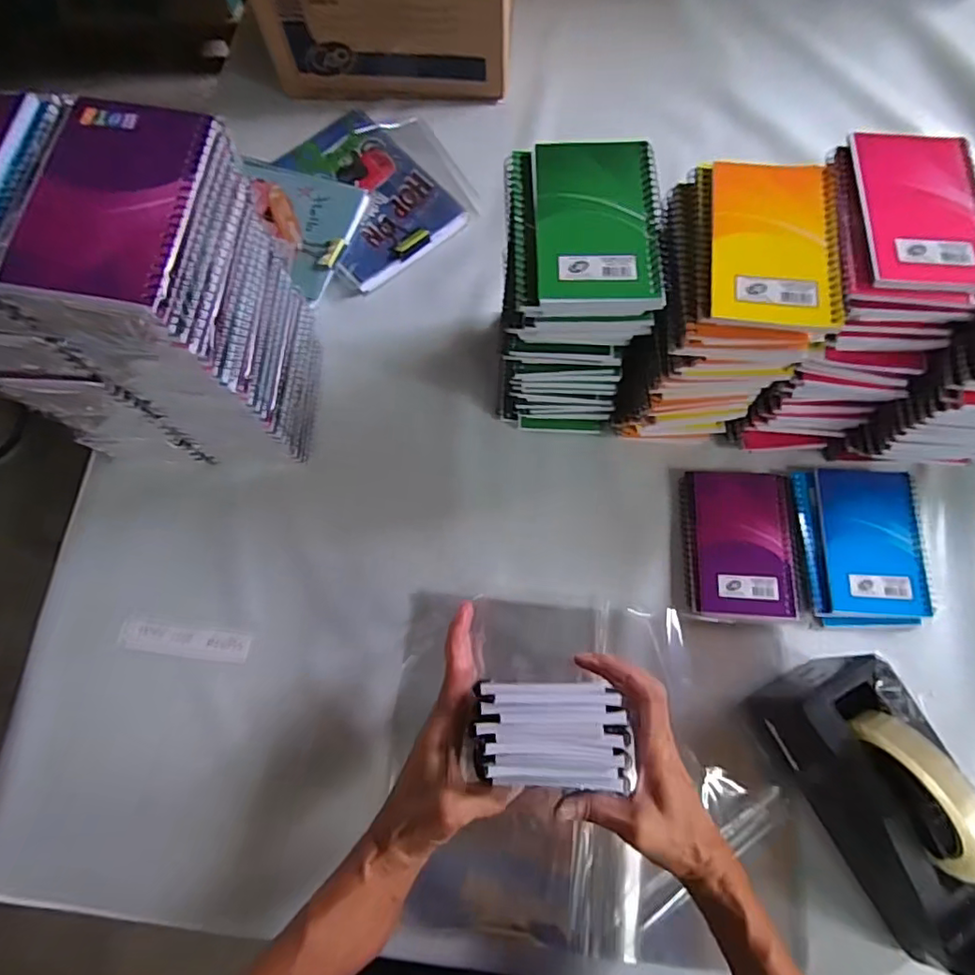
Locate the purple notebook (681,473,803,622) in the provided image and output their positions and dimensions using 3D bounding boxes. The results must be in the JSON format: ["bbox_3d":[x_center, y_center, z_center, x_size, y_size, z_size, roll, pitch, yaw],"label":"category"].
[{"bbox_3d":[0.228,0.051,0.513,0.097,0.015,0.129,1,71,2],"label":"purple notebook"}]

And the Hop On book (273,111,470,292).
[{"bbox_3d":[-0.147,-0.339,0.657,0.148,0.014,0.224,-37,74,-10],"label":"Hop On book"}]

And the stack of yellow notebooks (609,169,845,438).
[{"bbox_3d":[0.184,-0.125,0.473,0.112,0.216,0.153,2,71,3],"label":"stack of yellow notebooks"}]

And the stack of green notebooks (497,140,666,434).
[{"bbox_3d":[0.065,-0.147,0.484,0.104,0.212,0.130,0,71,2],"label":"stack of green notebooks"}]

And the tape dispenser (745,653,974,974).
[{"bbox_3d":[0.291,0.223,0.403,0.085,0.123,0.200,-27,73,-7],"label":"tape dispenser"}]

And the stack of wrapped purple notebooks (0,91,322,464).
[{"bbox_3d":[-0.258,-0.125,0.445,0.194,0.287,0.136,6,72,4],"label":"stack of wrapped purple notebooks"}]

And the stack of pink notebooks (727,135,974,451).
[{"bbox_3d":[0.291,-0.143,0.479,0.105,0.206,0.169,7,72,4],"label":"stack of pink notebooks"}]

